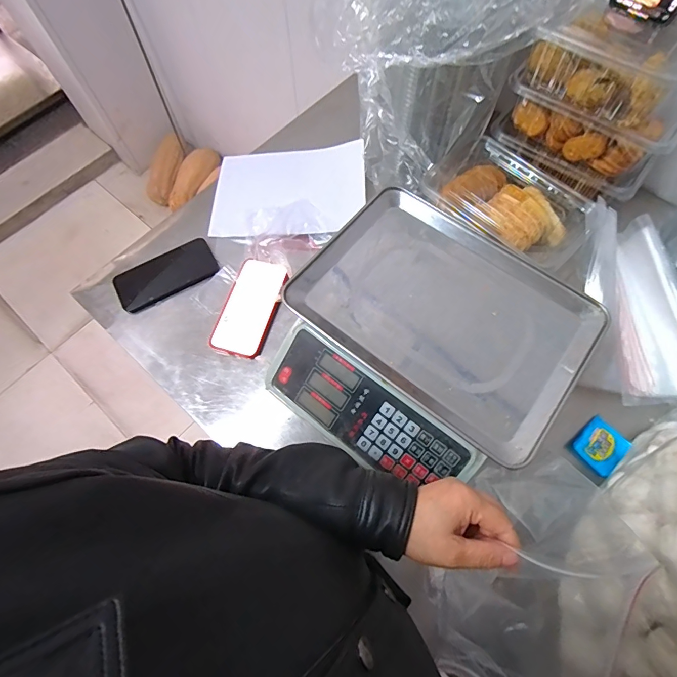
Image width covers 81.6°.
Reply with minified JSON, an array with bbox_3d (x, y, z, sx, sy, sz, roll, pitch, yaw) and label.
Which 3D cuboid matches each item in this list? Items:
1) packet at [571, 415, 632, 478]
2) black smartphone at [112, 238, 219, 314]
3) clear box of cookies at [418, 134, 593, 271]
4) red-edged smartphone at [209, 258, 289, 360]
[{"bbox_3d":[0.354,0.144,0.528,0.066,0.014,0.055,-37,71,-13],"label":"packet"},{"bbox_3d":[-0.280,-0.105,0.641,0.161,0.012,0.076,-30,69,-10],"label":"black smartphone"},{"bbox_3d":[0.265,-0.204,0.622,0.239,0.080,0.155,42,75,17],"label":"clear box of cookies"},{"bbox_3d":[-0.136,-0.049,0.604,0.082,0.017,0.156,15,69,8],"label":"red-edged smartphone"}]

